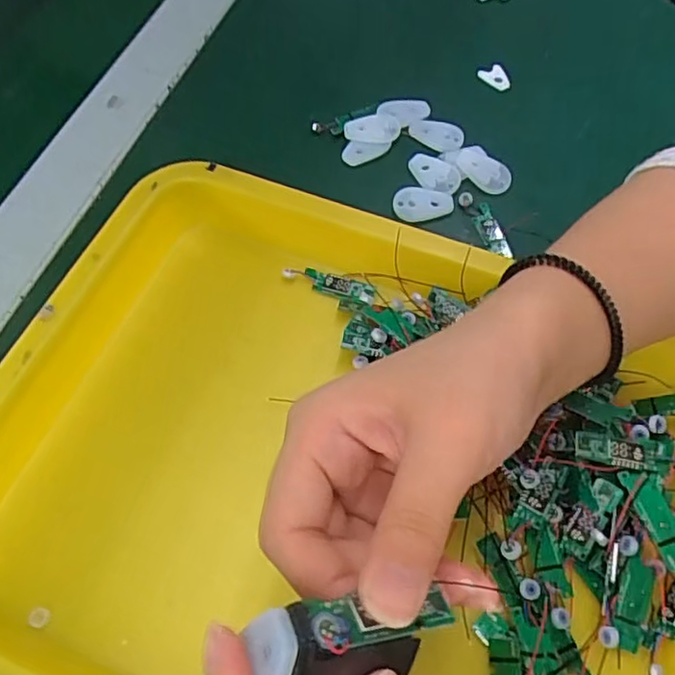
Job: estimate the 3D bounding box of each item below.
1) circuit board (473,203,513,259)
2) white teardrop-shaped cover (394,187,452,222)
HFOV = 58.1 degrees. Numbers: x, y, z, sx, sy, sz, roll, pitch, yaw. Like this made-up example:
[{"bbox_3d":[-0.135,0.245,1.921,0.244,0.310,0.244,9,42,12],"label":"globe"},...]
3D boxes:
[{"bbox_3d":[0.091,-0.063,0.363,0.012,0.006,0.038,-15,62,-9],"label":"circuit board"},{"bbox_3d":[0.052,-0.082,0.367,0.035,0.005,0.022,-5,61,-4],"label":"white teardrop-shaped cover"}]

